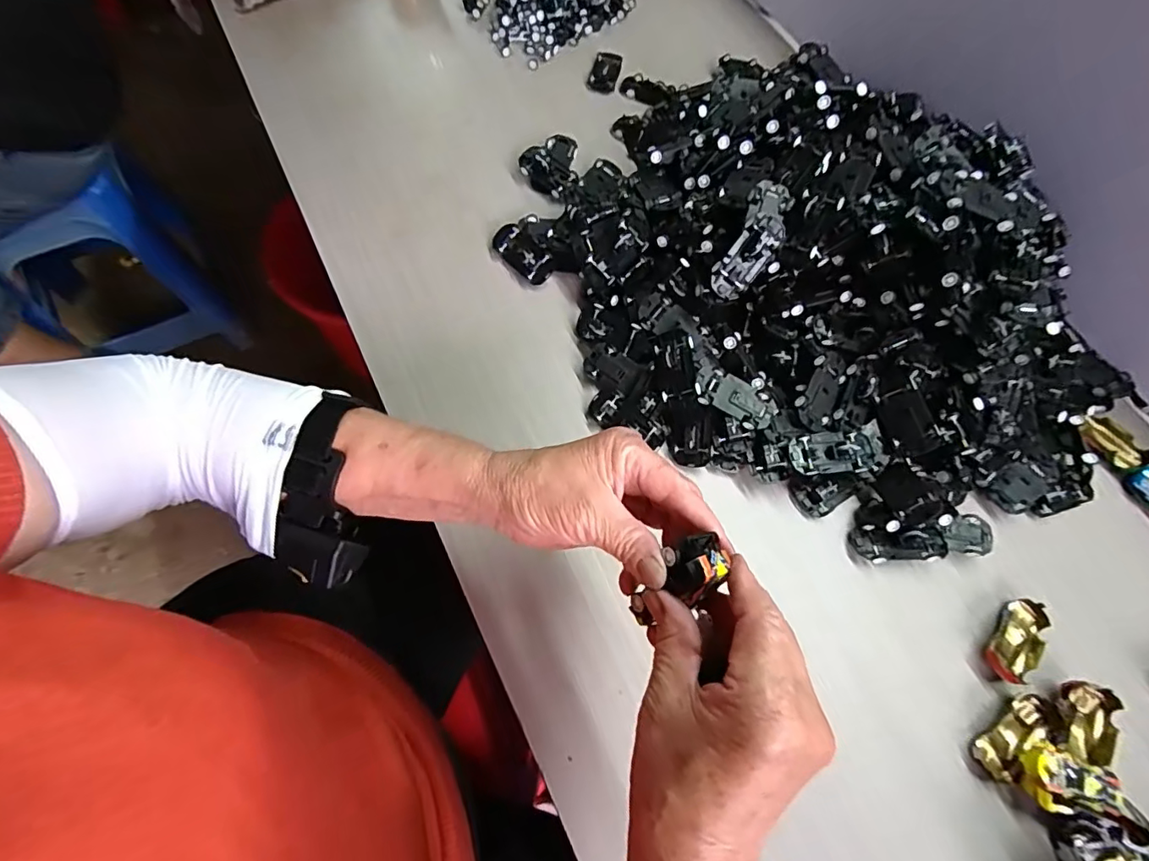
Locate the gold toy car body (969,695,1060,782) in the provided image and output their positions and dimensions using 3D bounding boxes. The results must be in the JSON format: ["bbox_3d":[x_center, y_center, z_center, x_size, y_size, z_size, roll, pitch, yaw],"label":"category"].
[{"bbox_3d":[0.294,0.205,0.354,0.063,0.014,0.026,-32,73,-17],"label":"gold toy car body"}]

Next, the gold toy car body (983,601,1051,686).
[{"bbox_3d":[0.318,0.151,0.381,0.030,0.013,0.062,42,70,12],"label":"gold toy car body"}]

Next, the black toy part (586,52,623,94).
[{"bbox_3d":[0.034,-0.398,0.585,0.031,0.008,0.058,17,67,2],"label":"black toy part"}]

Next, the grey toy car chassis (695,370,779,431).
[{"bbox_3d":[0.124,-0.023,0.406,0.061,0.011,0.031,29,68,7],"label":"grey toy car chassis"}]

